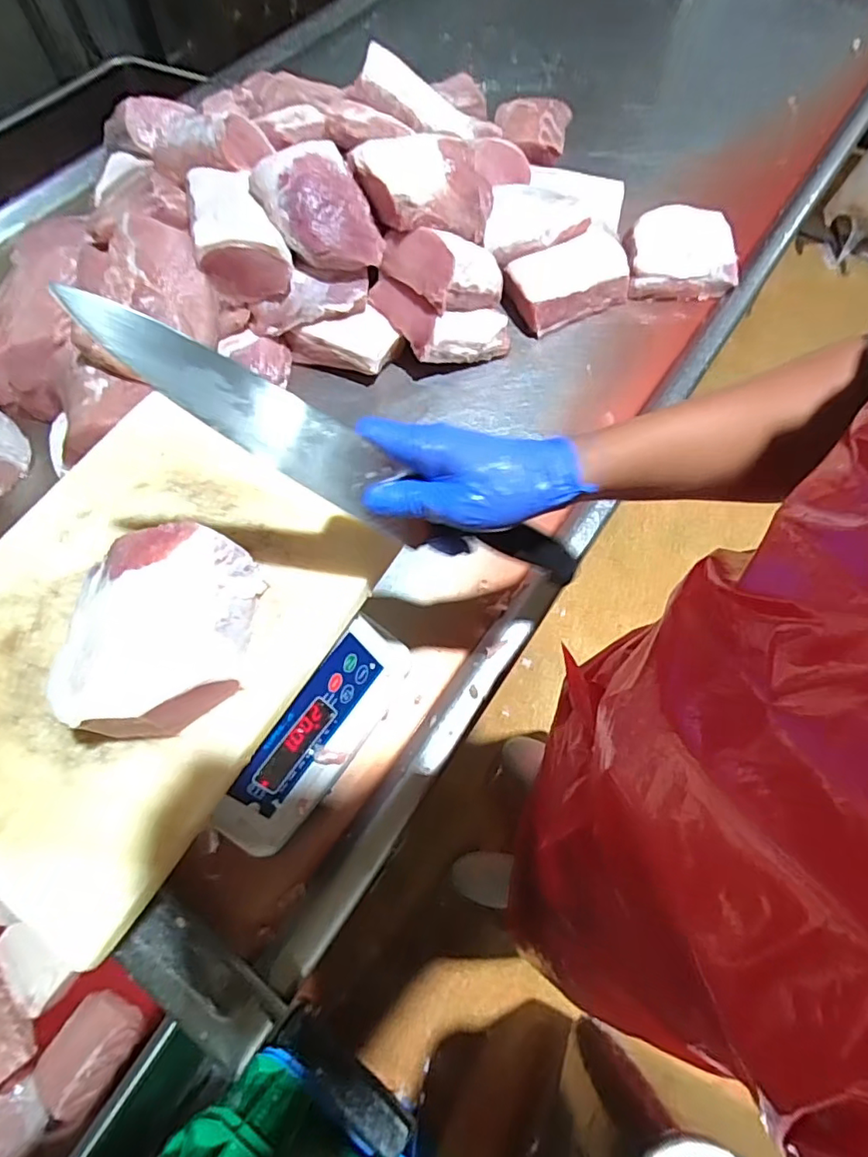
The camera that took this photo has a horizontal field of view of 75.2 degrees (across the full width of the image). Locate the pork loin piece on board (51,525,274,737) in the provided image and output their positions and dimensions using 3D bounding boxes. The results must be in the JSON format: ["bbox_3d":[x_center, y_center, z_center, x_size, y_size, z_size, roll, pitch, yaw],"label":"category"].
[{"bbox_3d":[-0.194,0.041,0.407,0.113,0.074,0.150,1,64,3],"label":"pork loin piece on board"}]

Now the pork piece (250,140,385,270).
[{"bbox_3d":[-0.142,-0.456,0.695,0.138,0.092,0.122,-17,64,-6],"label":"pork piece"}]

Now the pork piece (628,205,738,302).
[{"bbox_3d":[0.361,-0.484,0.835,0.151,0.062,0.116,-2,63,2],"label":"pork piece"}]

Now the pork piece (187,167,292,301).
[{"bbox_3d":[-0.245,-0.440,0.713,0.105,0.074,0.176,-15,64,-5],"label":"pork piece"}]

